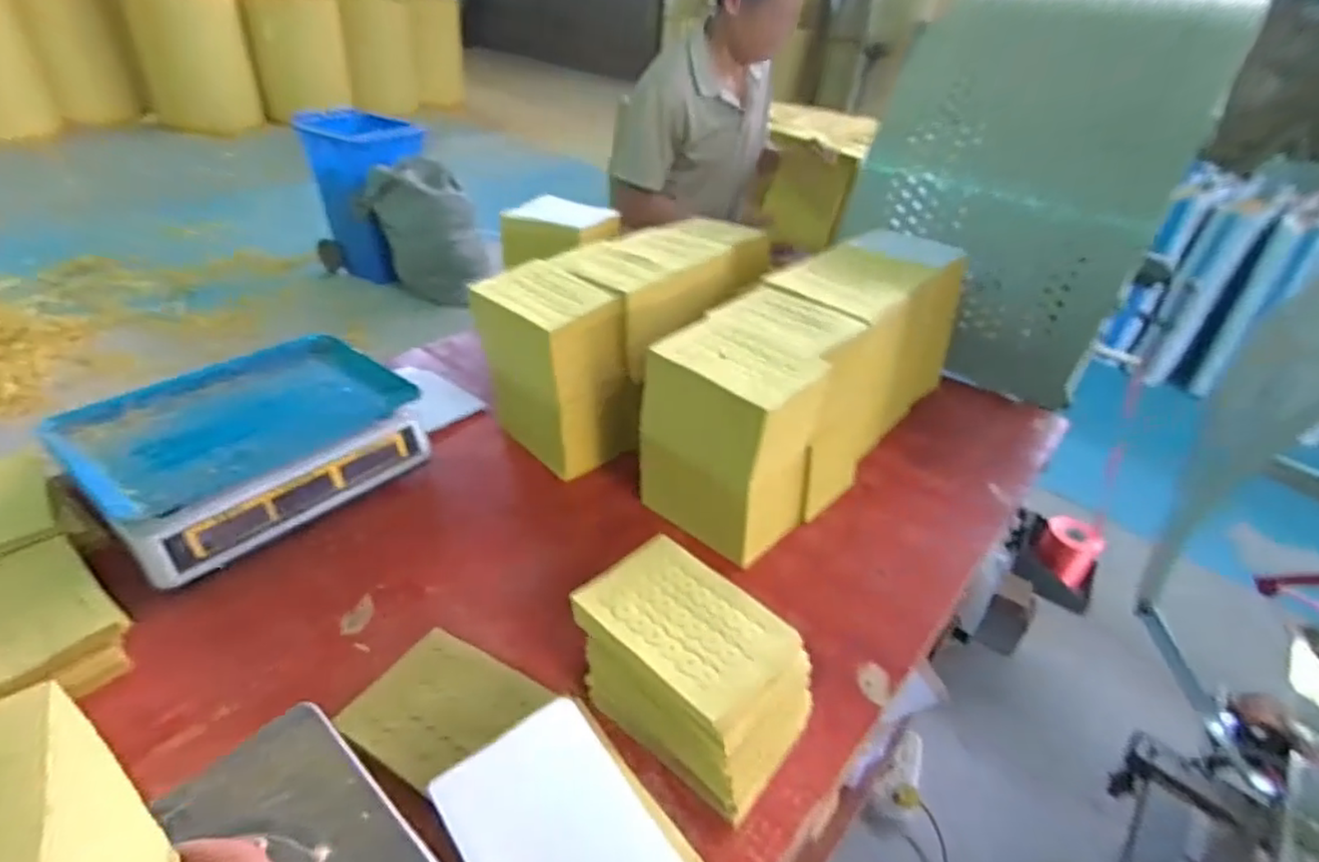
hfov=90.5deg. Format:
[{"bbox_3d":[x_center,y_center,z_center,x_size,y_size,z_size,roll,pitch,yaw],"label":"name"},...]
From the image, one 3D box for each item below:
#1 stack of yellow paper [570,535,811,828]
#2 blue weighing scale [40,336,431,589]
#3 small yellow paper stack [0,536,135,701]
[{"bbox_3d":[0.028,0.208,0.576,0.199,0.101,0.136,28,41,28],"label":"stack of yellow paper"},{"bbox_3d":[-0.483,0.019,0.783,0.249,0.105,0.330,27,40,27],"label":"blue weighing scale"},{"bbox_3d":[-0.565,0.173,0.578,0.201,0.034,0.125,28,41,27],"label":"small yellow paper stack"}]

